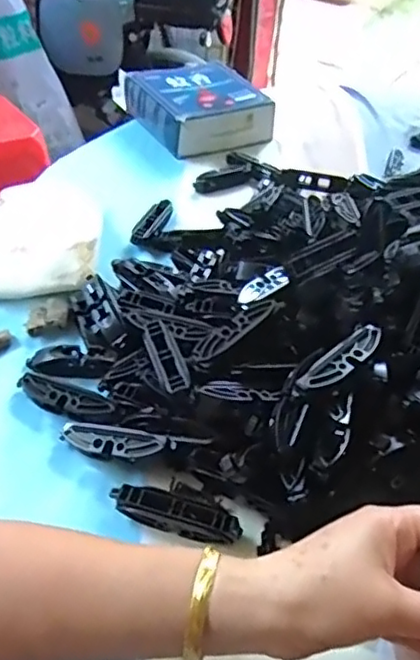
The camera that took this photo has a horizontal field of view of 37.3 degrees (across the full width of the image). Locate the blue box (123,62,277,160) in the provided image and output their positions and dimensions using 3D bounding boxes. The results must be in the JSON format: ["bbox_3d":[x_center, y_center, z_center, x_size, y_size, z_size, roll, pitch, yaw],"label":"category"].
[{"bbox_3d":[-0.013,-0.279,0.777,0.144,0.047,0.160,-20,50,-25],"label":"blue box"}]

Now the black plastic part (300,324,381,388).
[{"bbox_3d":[0.083,0.018,0.385,0.018,0.005,0.072,37,51,28],"label":"black plastic part"}]

